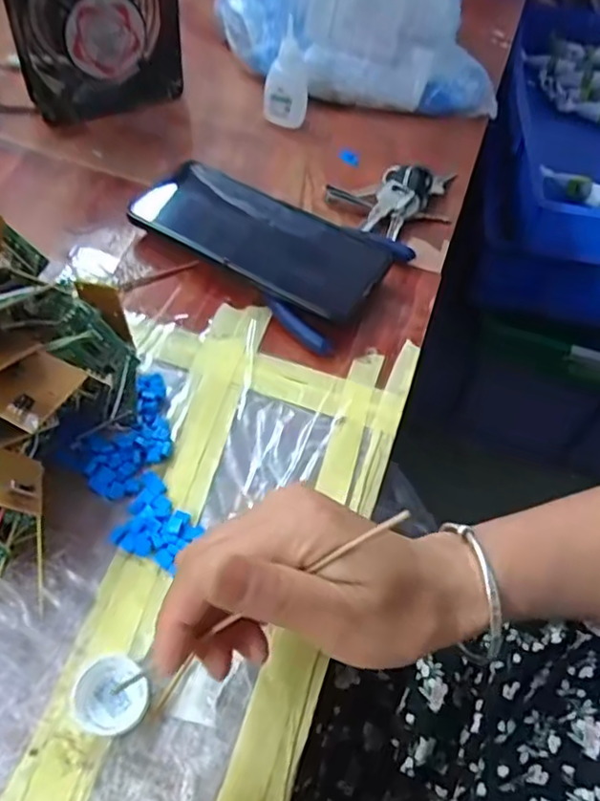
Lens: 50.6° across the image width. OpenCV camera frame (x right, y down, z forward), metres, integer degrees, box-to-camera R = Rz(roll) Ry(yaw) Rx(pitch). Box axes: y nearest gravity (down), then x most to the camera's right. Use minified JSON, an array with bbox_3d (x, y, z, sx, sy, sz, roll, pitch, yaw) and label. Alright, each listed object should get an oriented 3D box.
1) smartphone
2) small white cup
[{"bbox_3d":[-0.024,-0.116,0.437,0.171,0.009,0.086,30,57,14],"label":"smartphone"},{"bbox_3d":[-0.081,0.128,0.275,0.031,0.012,0.030,2,53,-3],"label":"small white cup"}]

